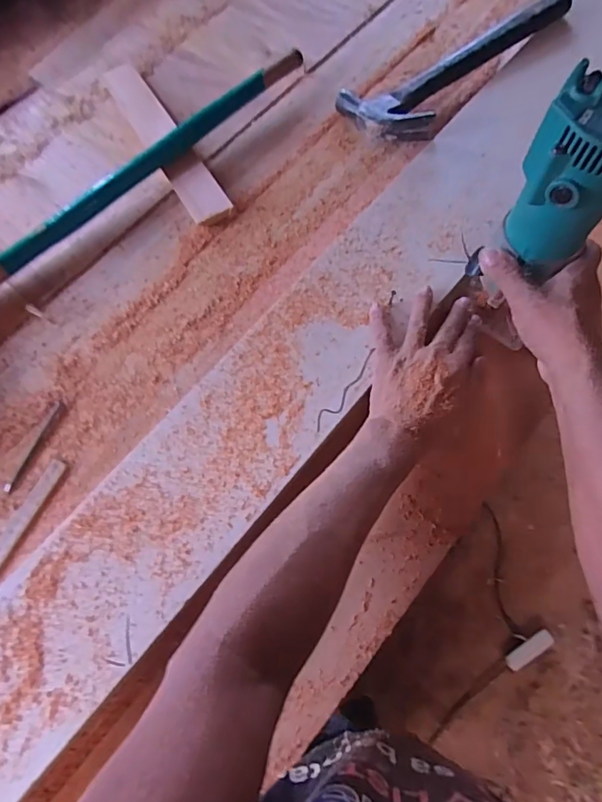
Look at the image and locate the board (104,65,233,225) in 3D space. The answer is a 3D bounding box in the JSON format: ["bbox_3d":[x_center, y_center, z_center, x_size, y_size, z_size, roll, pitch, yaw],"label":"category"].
[{"bbox_3d":[-0.183,-0.348,0.613,0.050,0.015,0.325,-30,71,-9],"label":"board"}]

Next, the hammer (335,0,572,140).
[{"bbox_3d":[0.207,-0.449,0.619,0.337,0.050,0.136,-40,72,-12],"label":"hammer"}]

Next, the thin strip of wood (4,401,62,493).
[{"bbox_3d":[-0.276,0.045,0.477,0.013,0.004,0.099,21,72,10],"label":"thin strip of wood"}]

